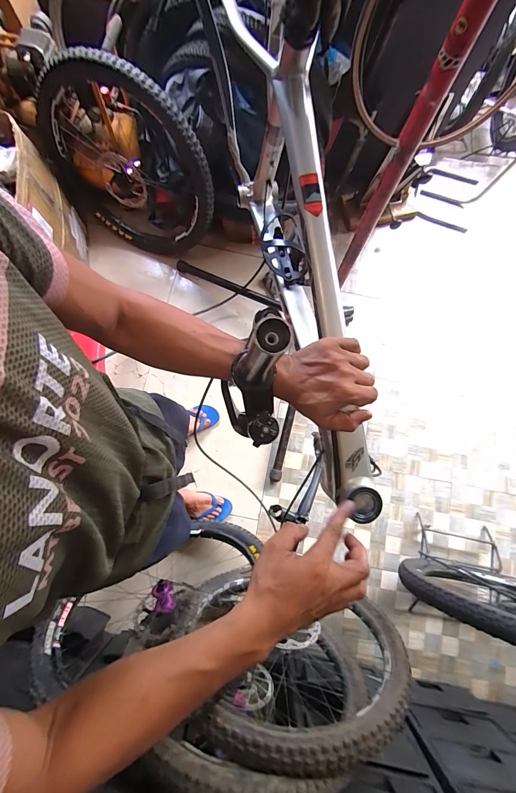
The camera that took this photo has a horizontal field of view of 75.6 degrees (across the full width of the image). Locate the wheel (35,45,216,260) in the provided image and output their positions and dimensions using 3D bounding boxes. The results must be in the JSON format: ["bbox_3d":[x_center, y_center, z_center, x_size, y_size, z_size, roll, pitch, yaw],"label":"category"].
[{"bbox_3d":[-0.496,-0.887,1.313,0.676,0.712,0.111,44,57,-35],"label":"wheel"}]

